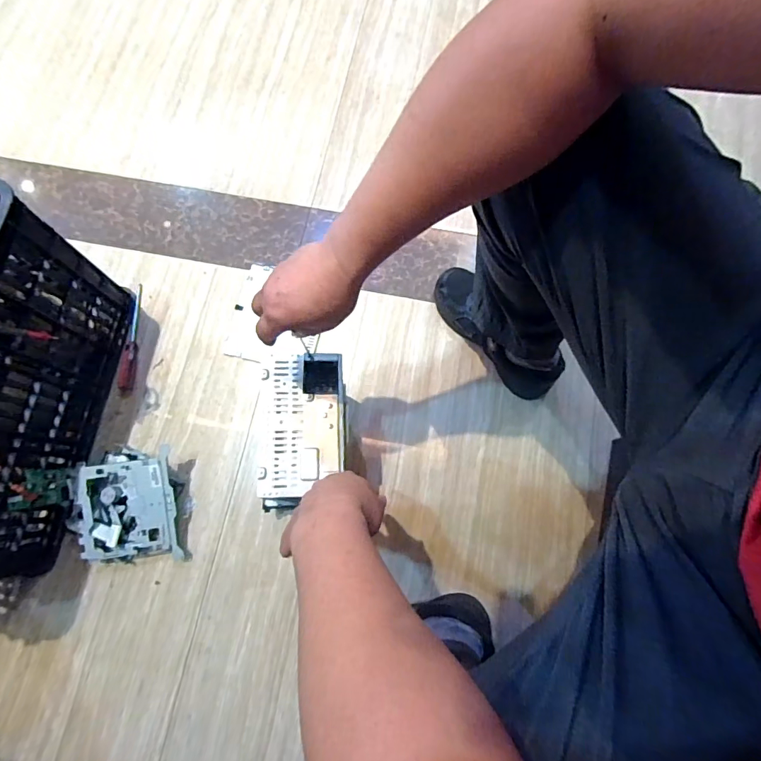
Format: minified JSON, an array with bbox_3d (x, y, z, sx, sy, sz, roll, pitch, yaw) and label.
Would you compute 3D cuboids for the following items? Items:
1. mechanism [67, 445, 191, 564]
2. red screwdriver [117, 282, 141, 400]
[{"bbox_3d":[-0.383,0.188,0.659,0.155,0.063,0.169,-4,76,-1],"label":"mechanism"},{"bbox_3d":[-0.428,-0.073,0.749,0.023,0.024,0.200,1,76,1],"label":"red screwdriver"}]

